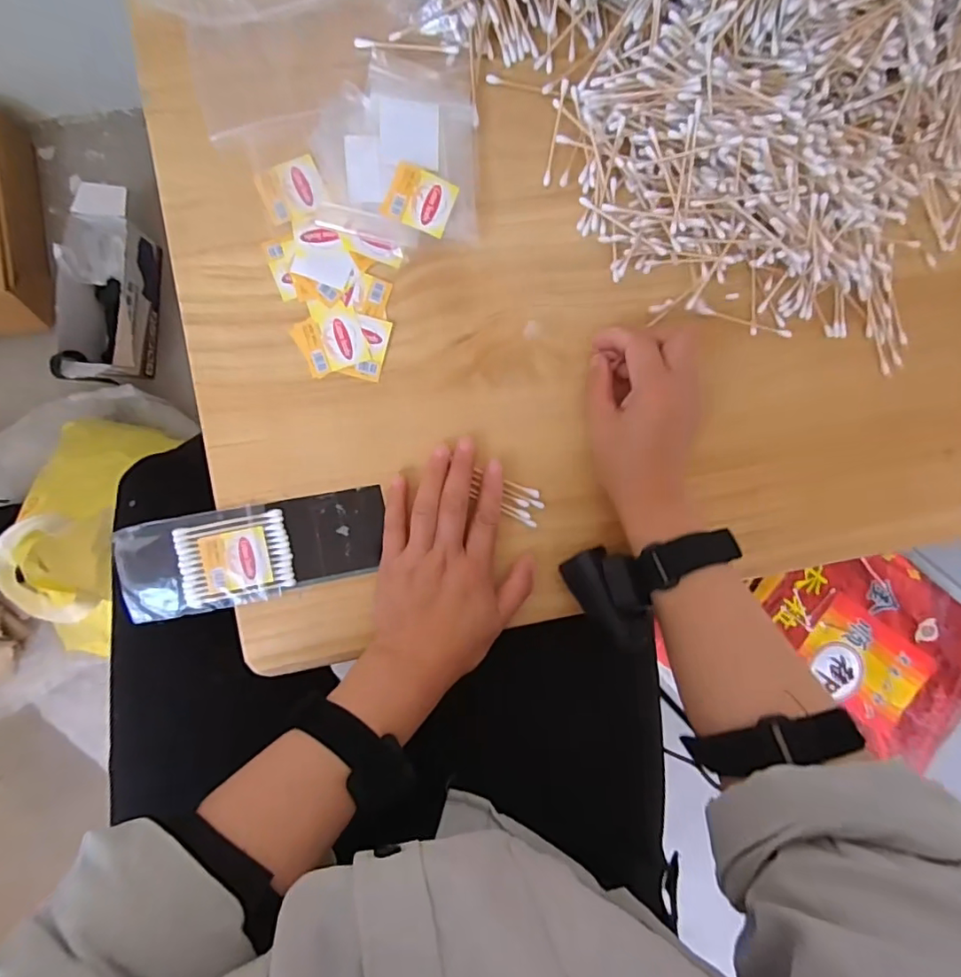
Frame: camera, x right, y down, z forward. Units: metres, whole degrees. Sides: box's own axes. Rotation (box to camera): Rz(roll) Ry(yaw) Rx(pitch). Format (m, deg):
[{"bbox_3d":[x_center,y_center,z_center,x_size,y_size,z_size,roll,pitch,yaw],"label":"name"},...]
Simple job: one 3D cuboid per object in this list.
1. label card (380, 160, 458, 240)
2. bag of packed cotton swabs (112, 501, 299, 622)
[{"bbox_3d":[-0.041,-0.195,0.357,0.043,0.004,0.038,22,87,-8],"label":"label card"},{"bbox_3d":[-0.188,0.051,0.360,0.114,0.019,0.065,-9,91,-5],"label":"bag of packed cotton swabs"}]

